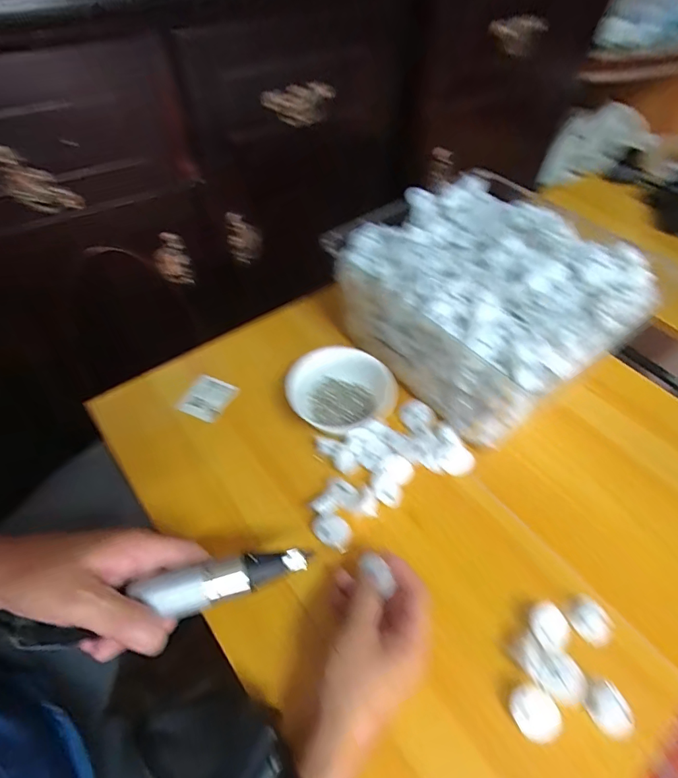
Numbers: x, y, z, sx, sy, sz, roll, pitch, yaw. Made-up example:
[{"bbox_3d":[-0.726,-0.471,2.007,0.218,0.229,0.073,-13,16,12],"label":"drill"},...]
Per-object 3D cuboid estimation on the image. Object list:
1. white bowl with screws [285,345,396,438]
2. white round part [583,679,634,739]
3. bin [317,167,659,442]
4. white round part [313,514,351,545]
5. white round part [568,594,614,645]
[{"bbox_3d":[0.002,0.009,0.527,0.121,0.057,0.109,-19,57,-15],"label":"white bowl with screws"},{"bbox_3d":[0.216,0.256,0.357,0.030,0.008,0.037,-16,56,-13],"label":"white round part"},{"bbox_3d":[0.172,-0.114,0.545,0.250,0.134,0.293,-34,62,-24],"label":"bin"},{"bbox_3d":[-0.007,0.139,0.441,0.036,0.012,0.026,-1,54,-3],"label":"white round part"},{"bbox_3d":[0.222,0.205,0.393,0.028,0.012,0.037,-18,57,-15],"label":"white round part"}]

